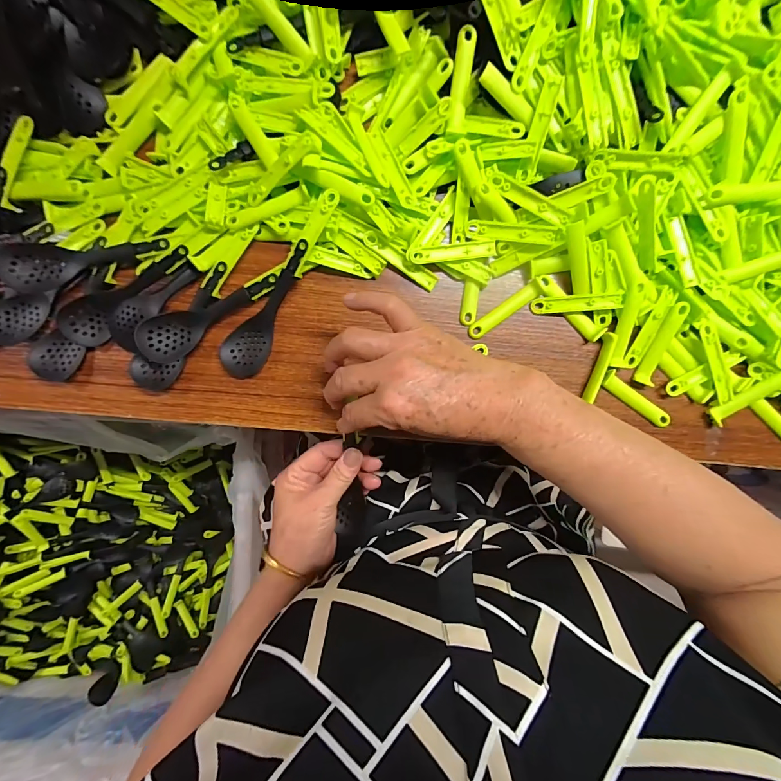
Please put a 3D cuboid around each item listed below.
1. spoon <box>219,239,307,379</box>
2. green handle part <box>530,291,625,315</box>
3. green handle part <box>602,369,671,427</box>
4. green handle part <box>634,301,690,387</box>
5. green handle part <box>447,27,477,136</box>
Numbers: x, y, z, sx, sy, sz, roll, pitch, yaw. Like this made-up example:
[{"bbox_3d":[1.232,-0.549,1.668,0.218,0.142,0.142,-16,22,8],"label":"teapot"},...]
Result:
[{"bbox_3d":[-0.112,-0.071,0.332,0.037,0.025,0.130,28,93,-2],"label":"spoon"},{"bbox_3d":[0.168,-0.078,0.338,0.076,0.005,0.015,-3,94,12],"label":"green handle part"},{"bbox_3d":[0.228,0.009,0.347,0.076,0.007,0.015,37,93,-3],"label":"green handle part"},{"bbox_3d":[0.245,-0.041,0.337,0.015,0.006,0.076,18,108,-2],"label":"green handle part"},{"bbox_3d":[0.058,-0.250,0.305,0.014,0.006,0.072,6,109,-1],"label":"green handle part"}]

